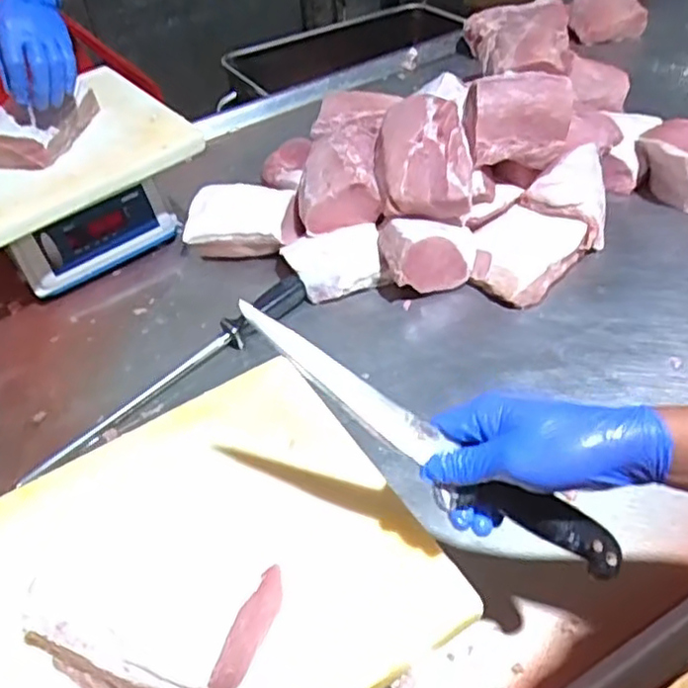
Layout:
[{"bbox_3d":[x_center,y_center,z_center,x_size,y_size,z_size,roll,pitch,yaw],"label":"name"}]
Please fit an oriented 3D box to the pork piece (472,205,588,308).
[{"bbox_3d":[0.233,-0.119,0.914,0.121,0.053,0.140,31,56,31],"label":"pork piece"}]

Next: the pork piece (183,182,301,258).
[{"bbox_3d":[-0.143,-0.180,1.022,0.168,0.066,0.108,4,47,11],"label":"pork piece"}]

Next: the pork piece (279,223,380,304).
[{"bbox_3d":[-0.013,-0.109,0.923,0.126,0.073,0.084,-12,46,-5],"label":"pork piece"}]

